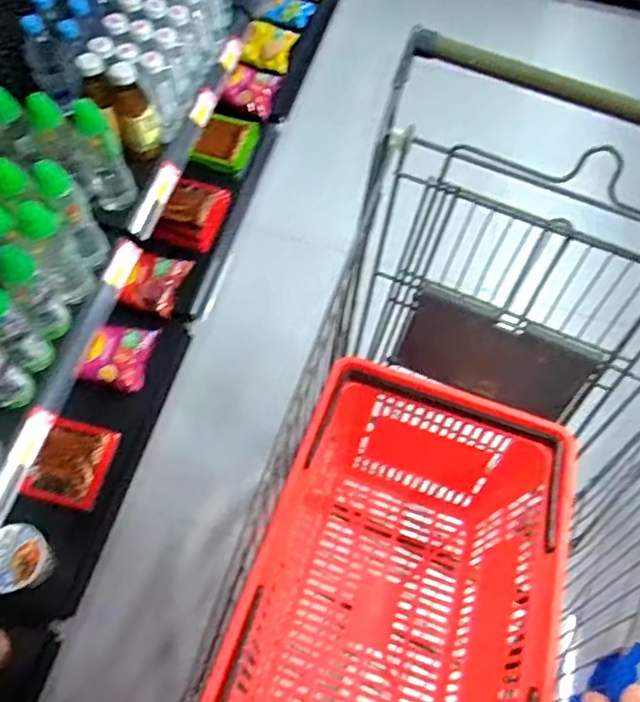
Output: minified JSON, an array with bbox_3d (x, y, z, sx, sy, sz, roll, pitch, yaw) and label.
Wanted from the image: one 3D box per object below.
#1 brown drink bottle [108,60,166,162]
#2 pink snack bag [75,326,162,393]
[{"bbox_3d":[-0.364,-0.471,1.205,0.074,0.175,0.089,-17,66,-9],"label":"brown drink bottle"},{"bbox_3d":[-0.469,0.007,1.407,0.147,0.029,0.149,21,81,-27],"label":"pink snack bag"}]

